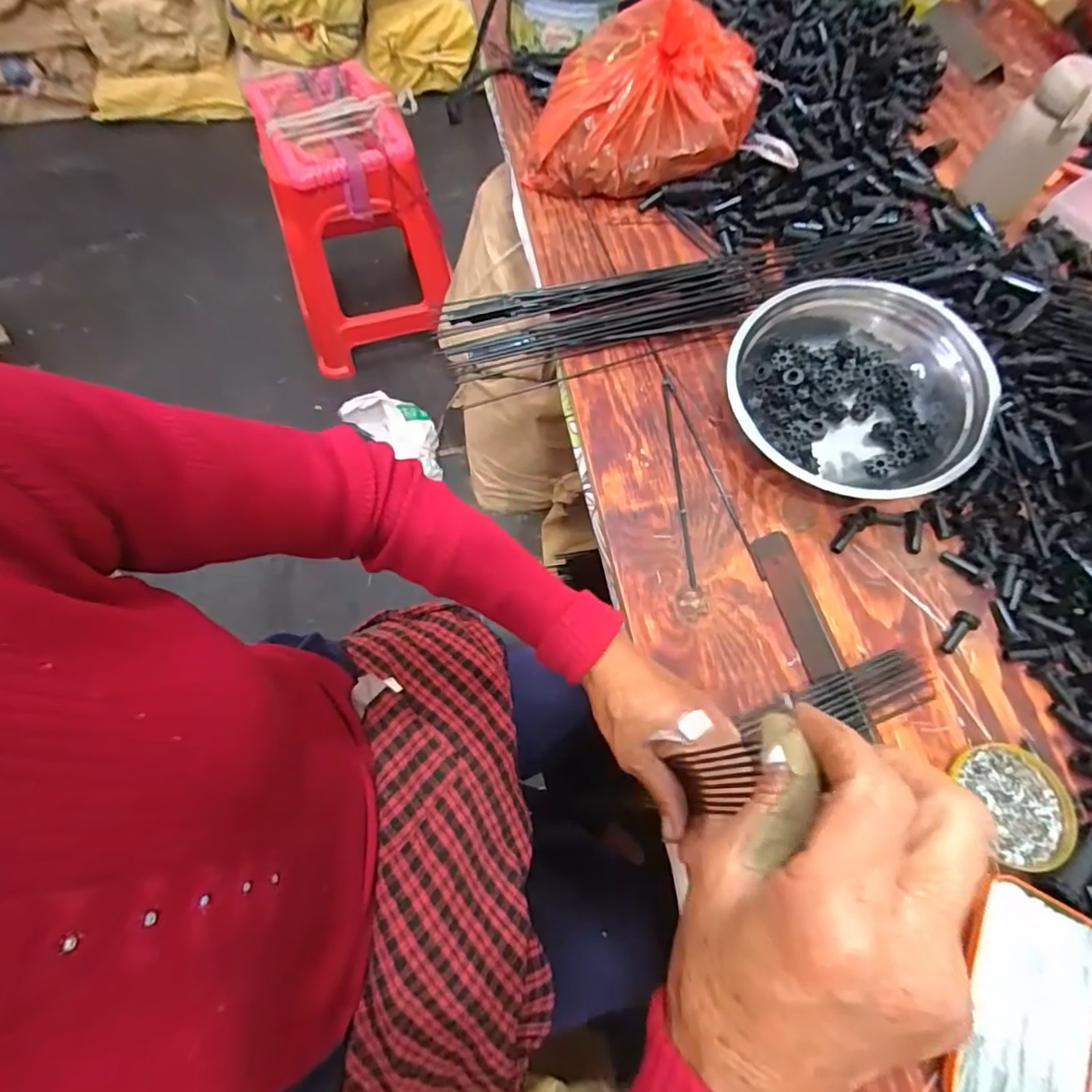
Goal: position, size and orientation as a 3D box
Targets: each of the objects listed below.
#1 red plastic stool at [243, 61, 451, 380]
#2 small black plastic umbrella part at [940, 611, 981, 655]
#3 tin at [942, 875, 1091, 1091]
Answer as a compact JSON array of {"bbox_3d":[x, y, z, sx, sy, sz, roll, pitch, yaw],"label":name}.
[{"bbox_3d":[-0.458,-0.731,1.313,0.352,0.459,0.381,-22,69,-11],"label":"red plastic stool"},{"bbox_3d":[0.344,0.073,0.469,0.016,0.015,0.039,39,70,14],"label":"small black plastic umbrella part"},{"bbox_3d":[0.310,0.301,0.361,0.082,0.018,0.144,29,68,10],"label":"tin"}]

